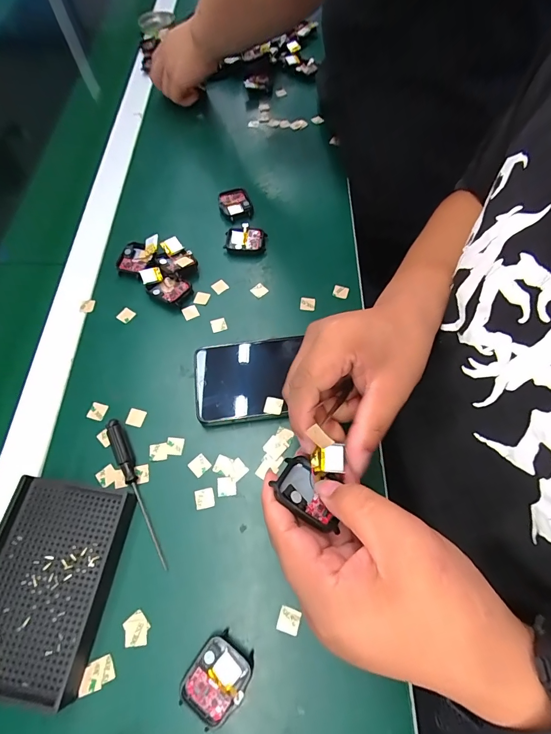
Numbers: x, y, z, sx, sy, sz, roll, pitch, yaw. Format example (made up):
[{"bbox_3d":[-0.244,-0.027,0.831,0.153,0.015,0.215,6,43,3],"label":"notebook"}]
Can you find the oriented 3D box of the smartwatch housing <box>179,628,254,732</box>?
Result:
[{"bbox_3d":[-0.040,0.214,0.251,0.037,0.012,0.045,32,67,16],"label":"smartwatch housing"}]

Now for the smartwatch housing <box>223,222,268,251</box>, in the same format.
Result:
[{"bbox_3d":[-0.036,-0.149,0.427,0.048,0.016,0.035,8,63,5],"label":"smartwatch housing"}]

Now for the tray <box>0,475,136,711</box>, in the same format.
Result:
[{"bbox_3d":[-0.173,0.158,0.274,0.099,0.020,0.136,7,63,4],"label":"tray"}]

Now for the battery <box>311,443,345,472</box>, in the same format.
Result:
[{"bbox_3d":[0.034,0.059,0.236,0.021,0.004,0.018,1,63,1],"label":"battery"}]

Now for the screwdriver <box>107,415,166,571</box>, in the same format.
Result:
[{"bbox_3d":[-0.117,0.102,0.305,0.014,0.012,0.129,-27,66,-12],"label":"screwdriver"}]

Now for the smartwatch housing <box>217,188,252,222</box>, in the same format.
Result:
[{"bbox_3d":[-0.050,-0.203,0.453,0.039,0.012,0.047,-9,63,-4],"label":"smartwatch housing"}]

